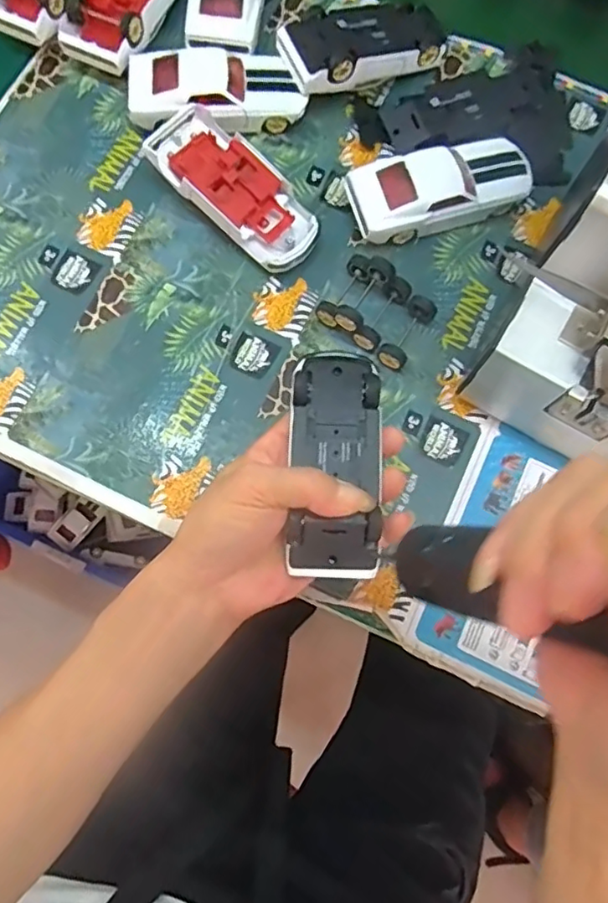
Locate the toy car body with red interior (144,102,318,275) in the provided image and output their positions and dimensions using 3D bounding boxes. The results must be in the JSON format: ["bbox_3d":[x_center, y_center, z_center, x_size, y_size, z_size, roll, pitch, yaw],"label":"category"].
[{"bbox_3d":[-0.047,-0.183,0.415,0.129,0.030,0.056,43,77,9],"label":"toy car body with red interior"}]

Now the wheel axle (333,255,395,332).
[{"bbox_3d":[0.041,-0.103,0.397,0.019,0.022,0.054,34,76,7],"label":"wheel axle"}]

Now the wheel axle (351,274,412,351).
[{"bbox_3d":[0.054,-0.094,0.401,0.017,0.014,0.055,32,76,6],"label":"wheel axle"}]

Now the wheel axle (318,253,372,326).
[{"bbox_3d":[0.029,-0.109,0.404,0.019,0.023,0.050,35,76,7],"label":"wheel axle"}]

